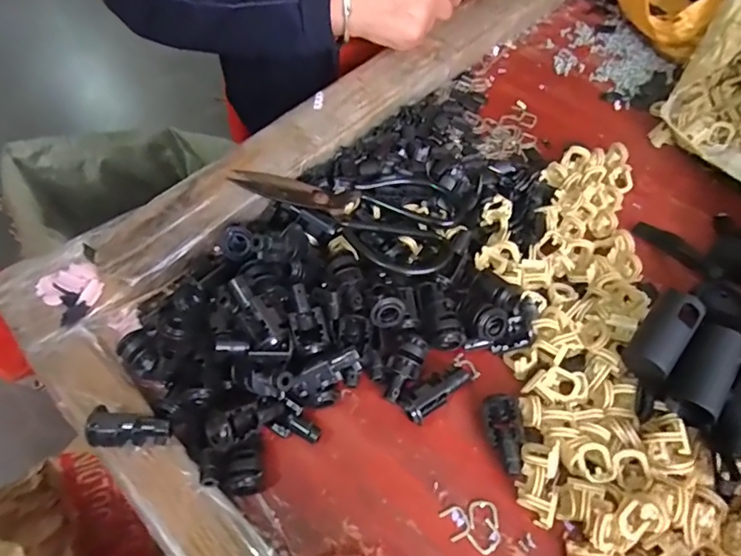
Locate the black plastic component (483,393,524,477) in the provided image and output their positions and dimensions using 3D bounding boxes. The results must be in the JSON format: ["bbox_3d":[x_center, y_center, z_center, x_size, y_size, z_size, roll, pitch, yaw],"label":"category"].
[{"bbox_3d":[0.095,0.111,0.362,0.023,0.019,0.056,-3,59,1],"label":"black plastic component"}]

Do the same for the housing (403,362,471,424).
[{"bbox_3d":[0.050,0.083,0.376,0.057,0.027,0.018,-31,62,-29],"label":"housing"}]

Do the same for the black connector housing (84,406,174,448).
[{"bbox_3d":[-0.163,0.103,0.345,0.052,0.017,0.023,5,58,-8],"label":"black connector housing"}]

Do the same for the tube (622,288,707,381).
[{"bbox_3d":[0.206,0.043,0.360,0.030,0.033,0.067,34,66,21],"label":"tube"}]

